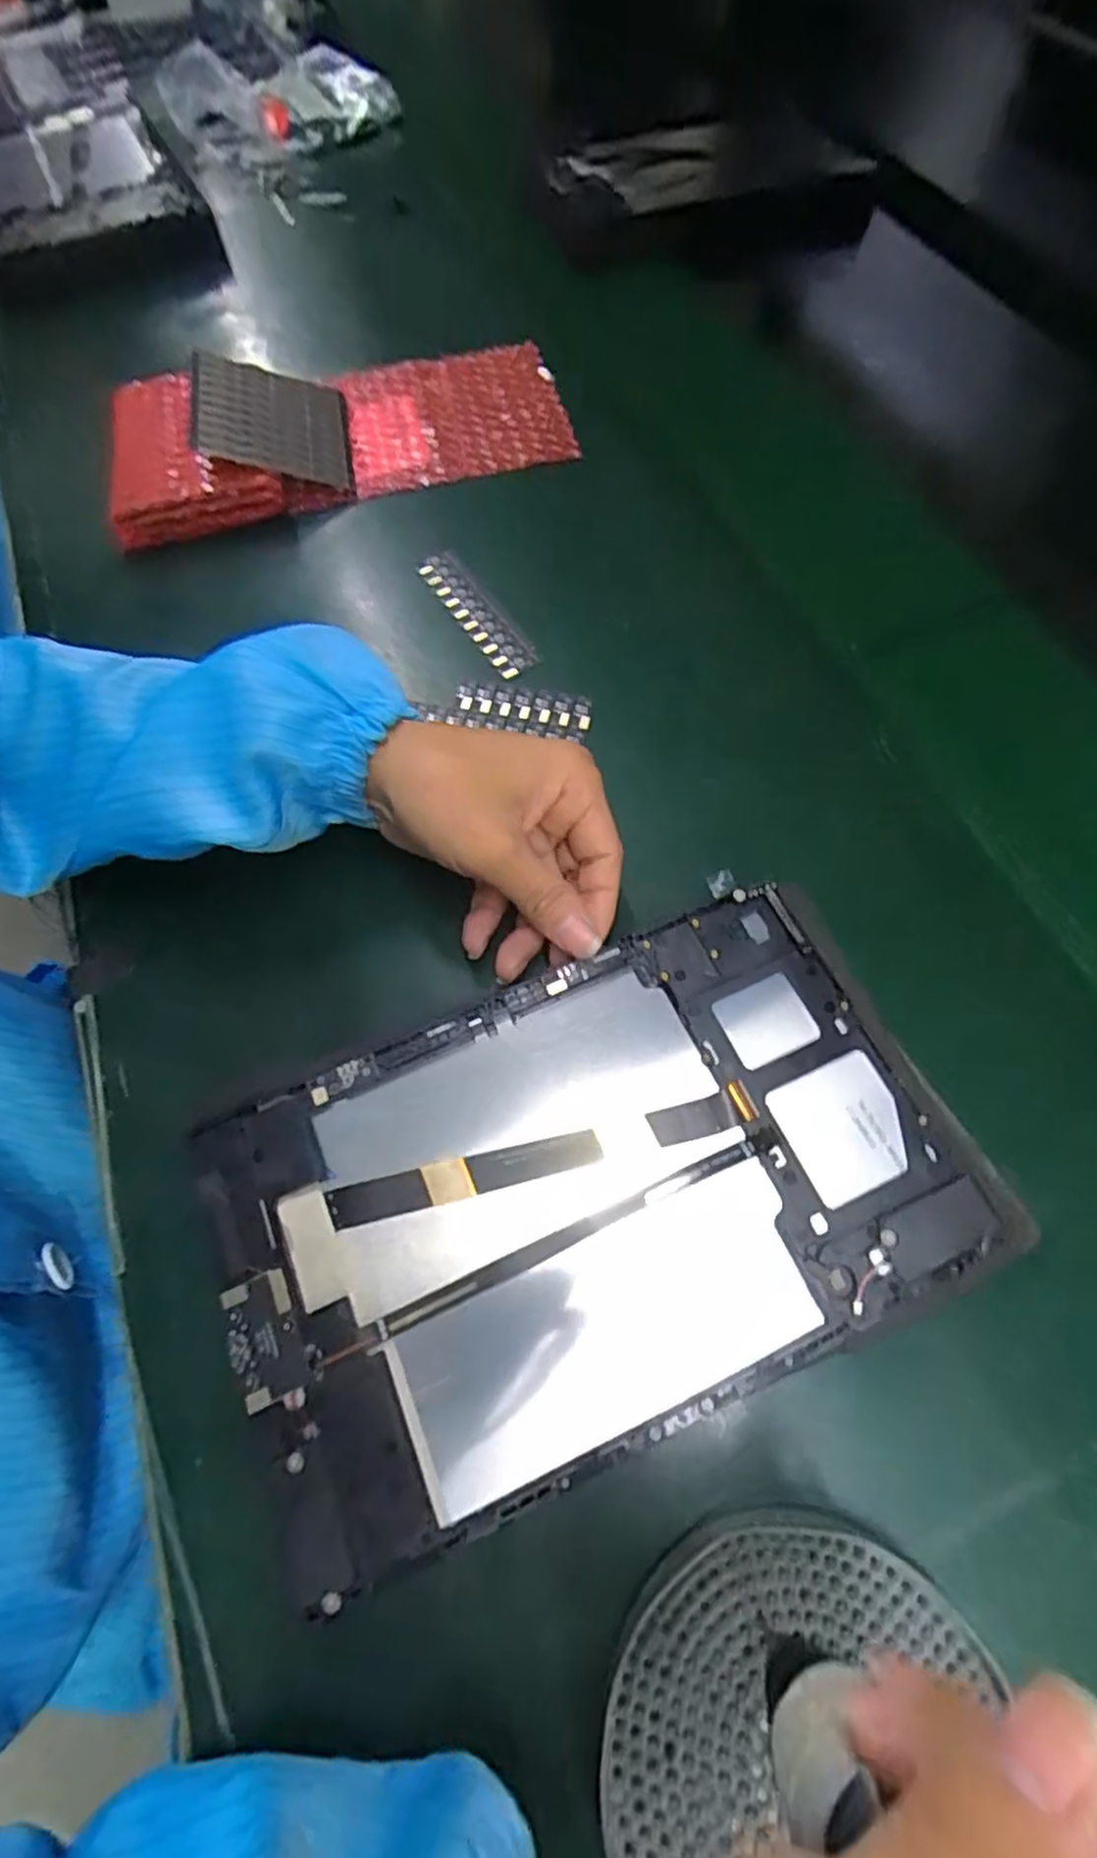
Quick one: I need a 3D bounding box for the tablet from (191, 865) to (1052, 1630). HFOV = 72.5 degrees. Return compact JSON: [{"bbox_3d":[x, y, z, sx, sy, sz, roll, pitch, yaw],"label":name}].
[{"bbox_3d":[0.018,0.086,0.256,0.246,0.013,0.147,-21,64,-8],"label":"tablet"}]

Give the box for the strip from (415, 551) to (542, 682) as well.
[{"bbox_3d":[-0.038,-0.171,0.402,0.023,0.006,0.096,-28,65,-11],"label":"strip"}]

